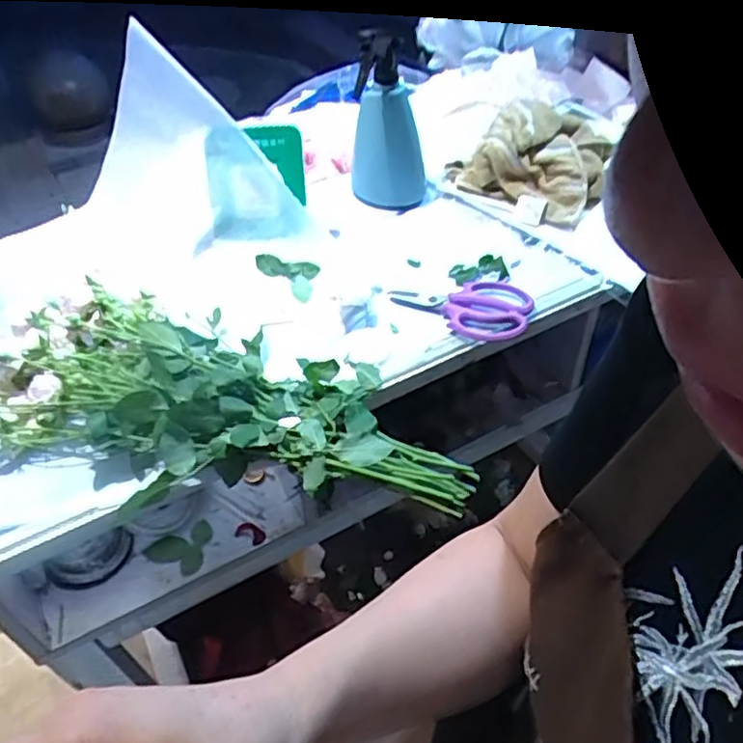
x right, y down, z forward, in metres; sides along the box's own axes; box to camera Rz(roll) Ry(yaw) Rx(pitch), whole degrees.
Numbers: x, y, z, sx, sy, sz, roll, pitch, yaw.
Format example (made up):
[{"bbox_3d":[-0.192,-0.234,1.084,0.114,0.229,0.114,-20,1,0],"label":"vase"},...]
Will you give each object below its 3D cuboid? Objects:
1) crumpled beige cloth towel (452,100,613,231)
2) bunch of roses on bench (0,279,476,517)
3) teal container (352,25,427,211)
[{"bbox_3d":[0.232,-0.293,0.864,0.171,0.095,0.162,32,55,30],"label":"crumpled beige cloth towel"},{"bbox_3d":[-0.131,0.028,0.602,0.451,0.097,0.224,12,47,14],"label":"bunch of roses on bench"},{"bbox_3d":[0.017,-0.319,0.836,0.091,0.208,0.076,1,46,4],"label":"teal container"}]

